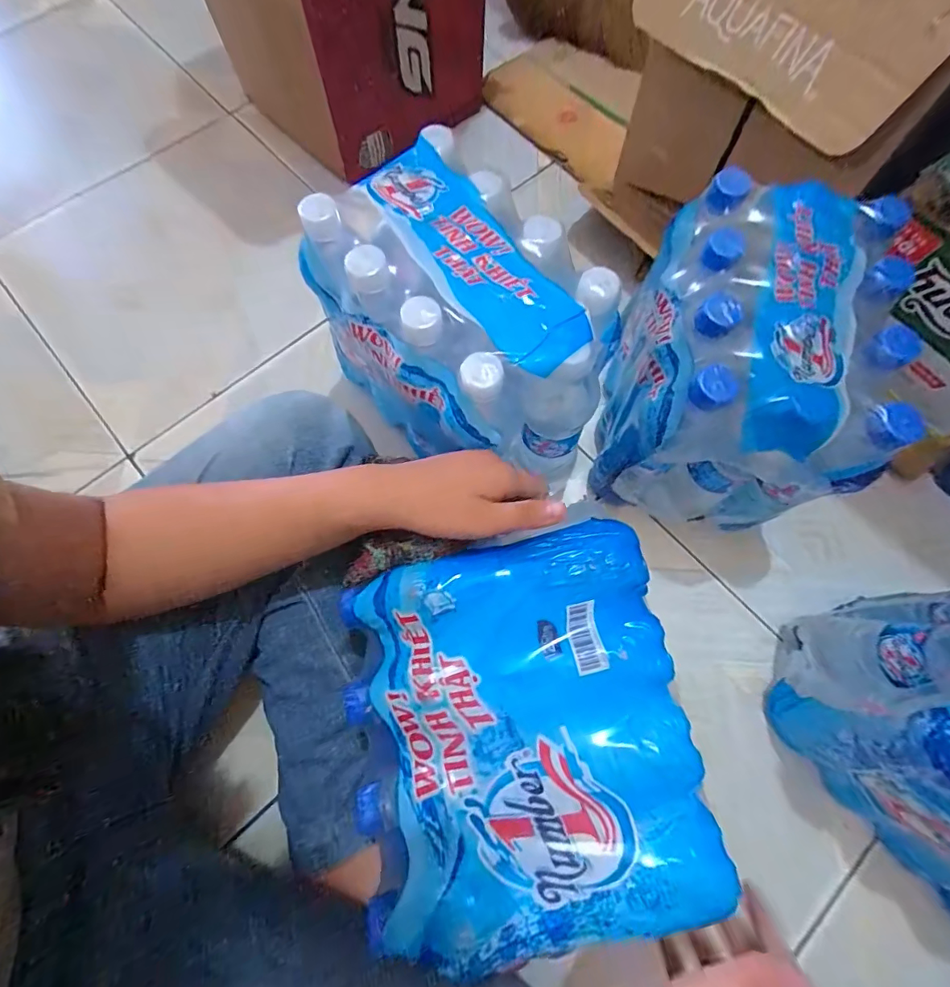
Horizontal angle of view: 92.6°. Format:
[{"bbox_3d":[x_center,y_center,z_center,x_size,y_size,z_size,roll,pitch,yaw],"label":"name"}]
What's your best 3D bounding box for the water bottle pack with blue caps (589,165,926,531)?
[{"bbox_3d":[0.230,-0.114,0.424,0.169,0.194,0.234,11,72,2],"label":"water bottle pack with blue caps"}]

